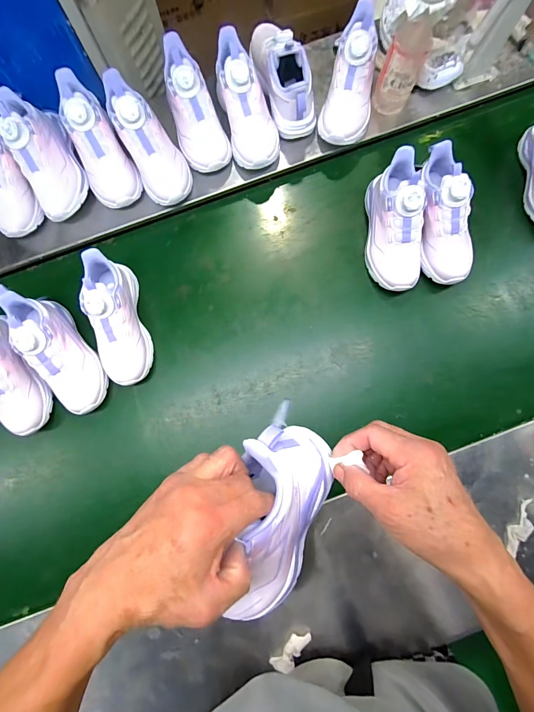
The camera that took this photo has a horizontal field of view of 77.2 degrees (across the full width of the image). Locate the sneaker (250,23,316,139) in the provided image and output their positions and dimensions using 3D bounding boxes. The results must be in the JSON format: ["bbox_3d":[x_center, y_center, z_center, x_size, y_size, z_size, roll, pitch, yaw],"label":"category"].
[{"bbox_3d":[0.021,-0.497,0.575,0.067,0.100,0.202,-25,83,-1],"label":"sneaker"}]

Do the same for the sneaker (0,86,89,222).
[{"bbox_3d":[-0.372,-0.336,0.562,0.084,0.091,0.204,-19,101,-1],"label":"sneaker"}]

